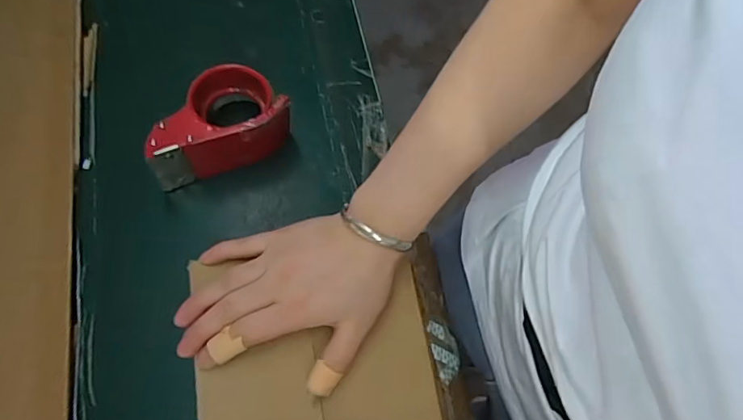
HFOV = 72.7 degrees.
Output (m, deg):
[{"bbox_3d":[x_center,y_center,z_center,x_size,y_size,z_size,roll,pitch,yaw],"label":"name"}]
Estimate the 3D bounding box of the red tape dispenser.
[{"bbox_3d":[-0.155,-0.086,0.513,0.140,0.078,0.092,-21,71,-10],"label":"red tape dispenser"}]

